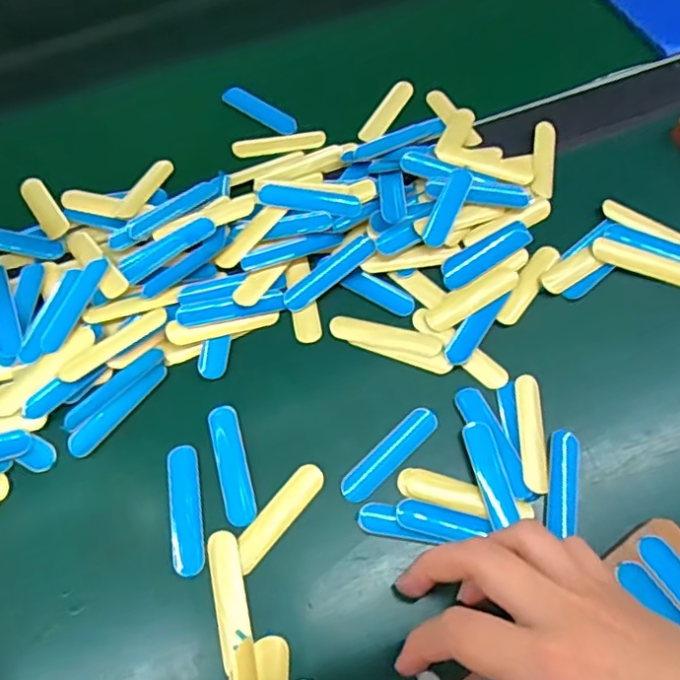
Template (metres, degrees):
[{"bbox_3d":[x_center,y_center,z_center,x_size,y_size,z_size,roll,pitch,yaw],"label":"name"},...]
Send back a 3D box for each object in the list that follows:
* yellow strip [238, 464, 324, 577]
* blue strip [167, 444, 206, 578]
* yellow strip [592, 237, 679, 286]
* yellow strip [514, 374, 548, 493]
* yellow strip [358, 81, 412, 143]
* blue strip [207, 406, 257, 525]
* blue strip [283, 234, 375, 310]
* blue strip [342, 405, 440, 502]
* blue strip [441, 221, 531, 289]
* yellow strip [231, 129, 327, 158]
[{"bbox_3d":[-0.030,0.085,0.297,0.015,0.004,0.058,36,70,16],"label":"yellow strip"},{"bbox_3d":[-0.076,0.082,0.298,0.016,0.004,0.062,-9,65,-4],"label":"blue strip"},{"bbox_3d":[0.182,-0.046,0.361,0.062,0.006,0.015,17,66,8],"label":"yellow strip"},{"bbox_3d":[0.100,0.048,0.314,0.013,0.004,0.062,2,65,1],"label":"yellow strip"},{"bbox_3d":[0.033,-0.162,0.429,0.015,0.005,0.065,29,64,7],"label":"yellow strip"},{"bbox_3d":[-0.055,0.063,0.308,0.016,0.004,0.061,-15,65,-7],"label":"blue strip"},{"bbox_3d":[-0.007,-0.040,0.354,0.062,0.004,0.016,-38,73,-6],"label":"blue strip"},{"bbox_3d":[0.026,0.058,0.311,0.015,0.004,0.063,42,71,17],"label":"blue strip"},{"bbox_3d":[0.087,-0.052,0.362,0.062,0.004,0.019,-31,68,-14],"label":"blue strip"},{"bbox_3d":[-0.041,-0.135,0.416,0.063,0.006,0.014,-7,89,-3],"label":"yellow strip"}]

